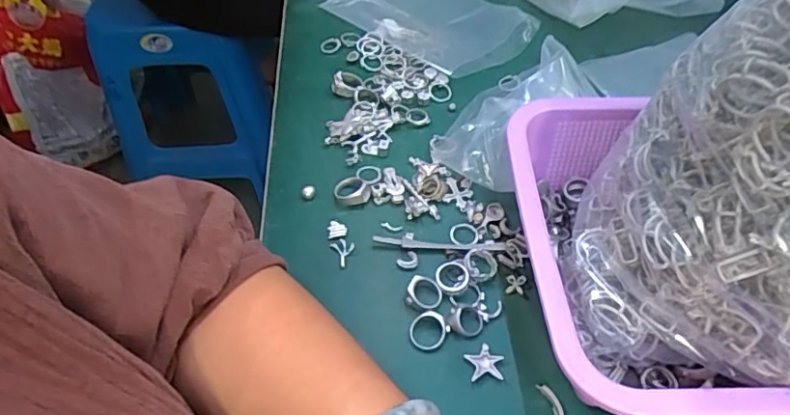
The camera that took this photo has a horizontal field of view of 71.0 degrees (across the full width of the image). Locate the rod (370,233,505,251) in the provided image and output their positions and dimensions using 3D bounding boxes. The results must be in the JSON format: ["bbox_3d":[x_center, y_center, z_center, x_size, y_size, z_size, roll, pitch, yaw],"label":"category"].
[{"bbox_3d":[0.033,0.025,0.410,0.096,0.005,0.013,6,52,4],"label":"rod"}]

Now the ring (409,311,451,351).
[{"bbox_3d":[0.021,0.080,0.363,0.026,0.005,0.024,0,51,0],"label":"ring"}]

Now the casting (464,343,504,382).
[{"bbox_3d":[0.057,0.099,0.353,0.022,0.006,0.022,-3,51,-3],"label":"casting"}]

